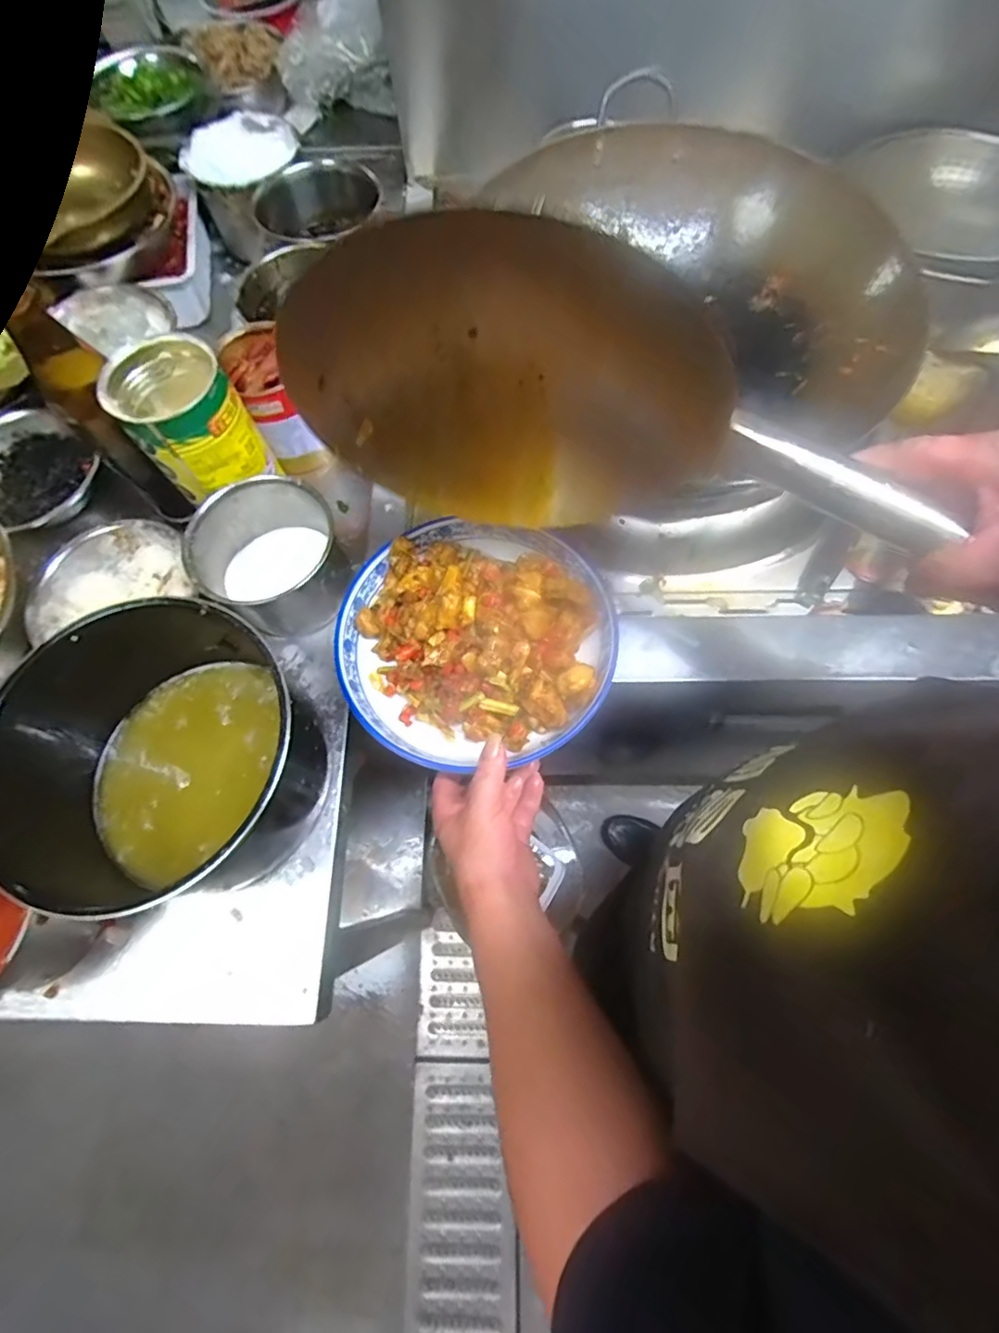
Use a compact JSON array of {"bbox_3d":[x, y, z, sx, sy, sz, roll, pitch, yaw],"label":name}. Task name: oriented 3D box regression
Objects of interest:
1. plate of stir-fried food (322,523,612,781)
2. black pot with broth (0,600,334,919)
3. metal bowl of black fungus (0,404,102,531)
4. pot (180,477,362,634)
[{"bbox_3d":[-0.024,-0.030,0.502,0.243,0.071,0.234,-1,69,2],"label":"plate of stir-fried food"},{"bbox_3d":[-0.264,0.082,0.468,0.218,0.153,0.218,-1,69,2],"label":"black pot with broth"},{"bbox_3d":[-0.514,-0.218,0.610,0.128,0.056,0.130,-1,69,2],"label":"metal bowl of black fungus"},{"bbox_3d":[-0.222,-0.105,0.547,0.130,0.102,0.120,-1,69,2],"label":"pot"}]

